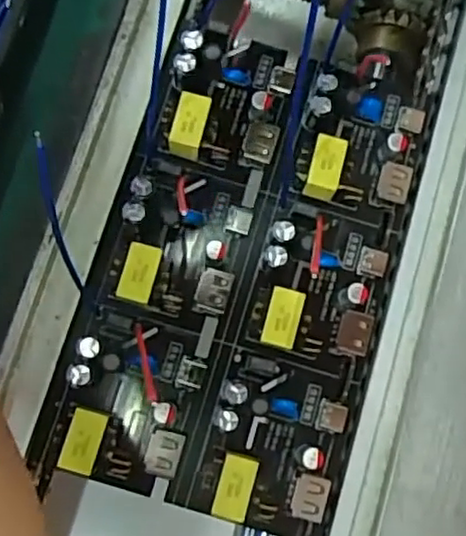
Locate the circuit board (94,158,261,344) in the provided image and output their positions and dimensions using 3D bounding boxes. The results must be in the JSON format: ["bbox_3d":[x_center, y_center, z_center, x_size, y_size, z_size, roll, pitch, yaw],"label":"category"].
[{"bbox_3d":[-0.015,-0.008,0.211,0.039,0.017,0.052,14,79,0],"label":"circuit board"}]

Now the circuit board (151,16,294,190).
[{"bbox_3d":[-0.002,-0.057,0.220,0.039,0.014,0.049,16,79,0],"label":"circuit board"}]

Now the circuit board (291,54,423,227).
[{"bbox_3d":[0.042,-0.046,0.221,0.039,0.017,0.053,13,79,0],"label":"circuit board"}]

